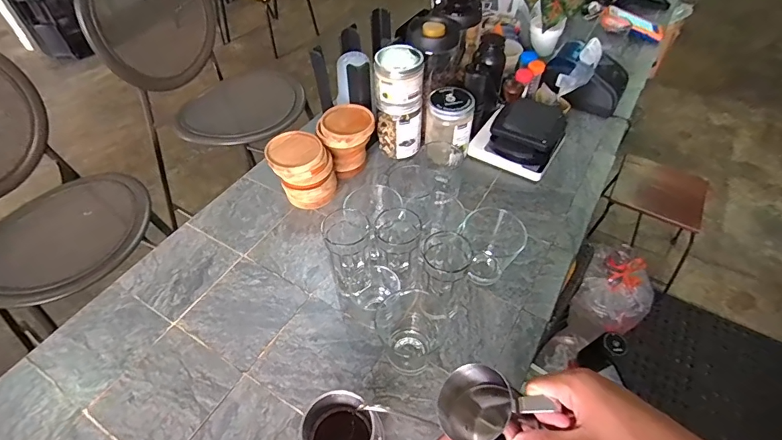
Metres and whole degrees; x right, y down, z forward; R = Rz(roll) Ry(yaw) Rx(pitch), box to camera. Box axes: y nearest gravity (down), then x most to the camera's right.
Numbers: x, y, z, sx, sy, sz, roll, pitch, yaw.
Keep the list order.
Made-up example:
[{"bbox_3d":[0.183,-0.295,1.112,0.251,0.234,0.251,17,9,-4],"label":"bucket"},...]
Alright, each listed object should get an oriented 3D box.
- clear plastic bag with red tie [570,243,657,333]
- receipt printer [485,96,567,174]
[{"bbox_3d":[0.721,0.213,1.343,0.235,0.181,0.209,25,54,21],"label":"clear plastic bag with red tie"},{"bbox_3d":[0.289,-0.186,0.877,0.125,0.106,0.155,26,55,19],"label":"receipt printer"}]

